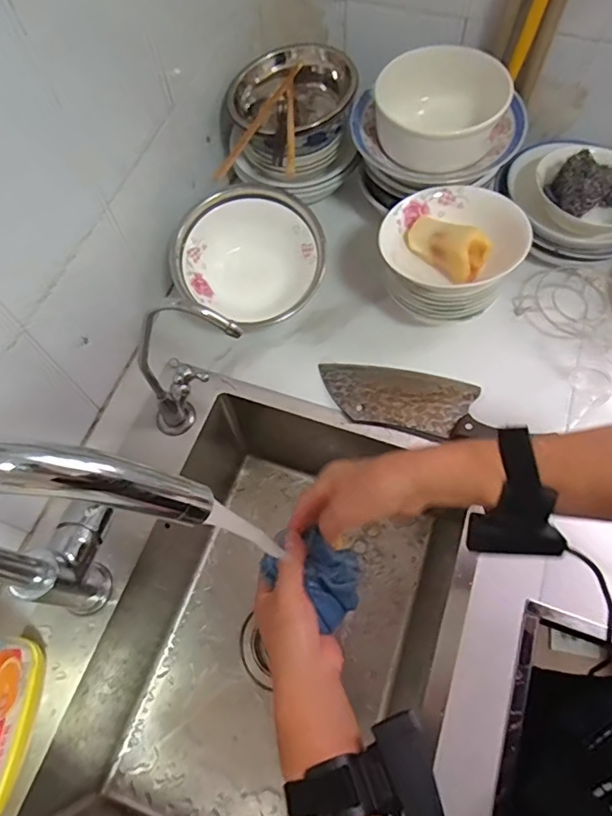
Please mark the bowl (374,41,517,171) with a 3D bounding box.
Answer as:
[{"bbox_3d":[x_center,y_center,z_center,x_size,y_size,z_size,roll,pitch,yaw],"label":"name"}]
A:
[{"bbox_3d":[0.157,-0.351,0.608,0.147,0.061,0.123,5,62,5],"label":"bowl"}]

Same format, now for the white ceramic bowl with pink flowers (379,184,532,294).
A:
[{"bbox_3d":[0.159,-0.185,0.564,0.148,0.051,0.128,6,62,6],"label":"white ceramic bowl with pink flowers"}]

